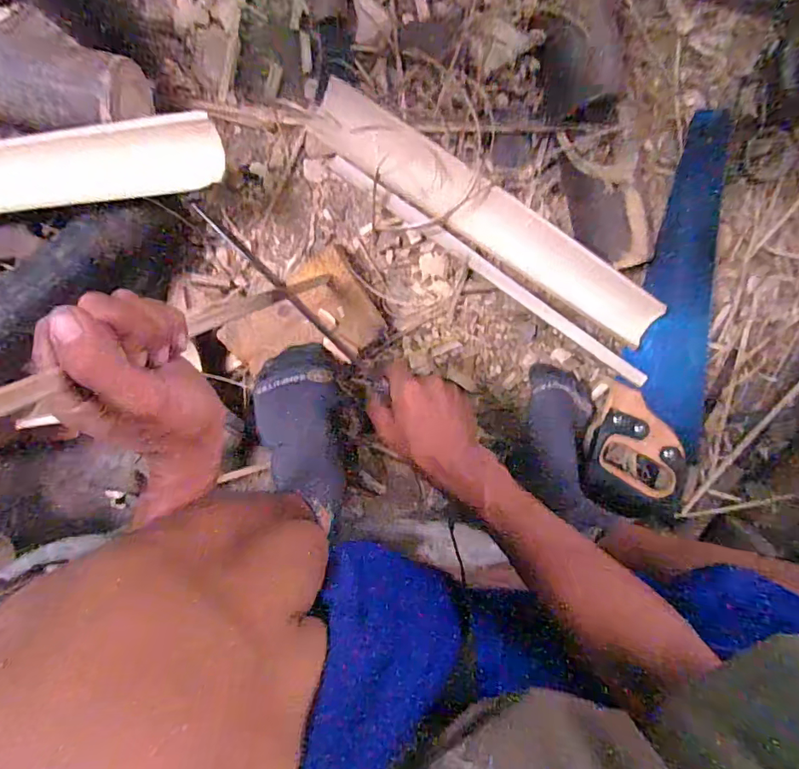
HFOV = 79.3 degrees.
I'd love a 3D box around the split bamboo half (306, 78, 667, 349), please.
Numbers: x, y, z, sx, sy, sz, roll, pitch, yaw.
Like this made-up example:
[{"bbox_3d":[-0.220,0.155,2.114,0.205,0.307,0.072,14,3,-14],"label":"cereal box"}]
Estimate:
[{"bbox_3d":[0.102,-0.184,0.541,0.441,0.036,0.064,32,101,-7],"label":"split bamboo half"}]

